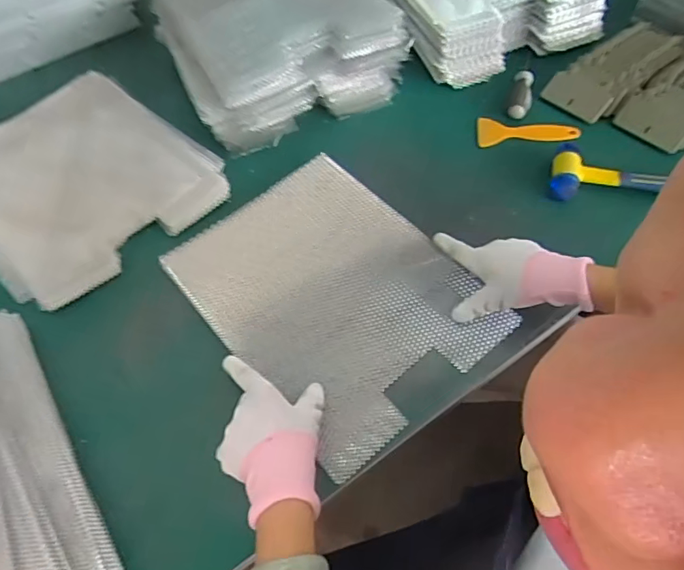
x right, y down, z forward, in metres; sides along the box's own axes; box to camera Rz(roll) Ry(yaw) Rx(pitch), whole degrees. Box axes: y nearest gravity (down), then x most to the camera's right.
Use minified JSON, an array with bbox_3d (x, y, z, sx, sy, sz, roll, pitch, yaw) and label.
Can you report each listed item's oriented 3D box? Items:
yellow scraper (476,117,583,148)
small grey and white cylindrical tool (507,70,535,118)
[{"bbox_3d":[0.245,-0.198,0.668,0.127,0.013,0.044,10,58,11],"label":"yellow scraper"},{"bbox_3d":[0.247,-0.262,0.695,0.028,0.021,0.087,12,58,12],"label":"small grey and white cylindrical tool"}]

